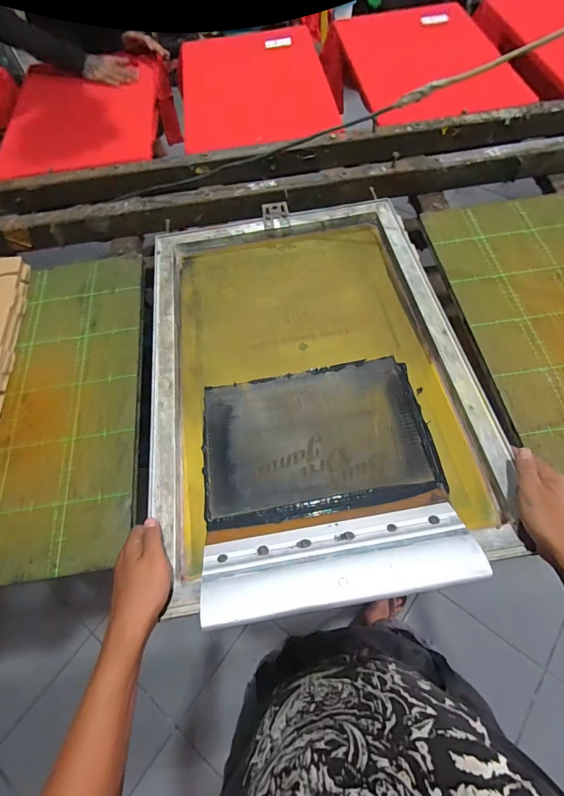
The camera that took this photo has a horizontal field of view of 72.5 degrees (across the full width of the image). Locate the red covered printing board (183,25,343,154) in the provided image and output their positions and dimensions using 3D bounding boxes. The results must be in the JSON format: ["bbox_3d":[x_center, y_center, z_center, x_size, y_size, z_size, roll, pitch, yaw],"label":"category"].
[{"bbox_3d":[-0.069,-0.852,1.060,0.413,0.039,0.631,-7,62,0],"label":"red covered printing board"}]

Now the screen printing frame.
[{"bbox_3d":[0.035,-0.058,0.598,0.459,0.040,0.650,-9,62,-1],"label":"screen printing frame"}]

